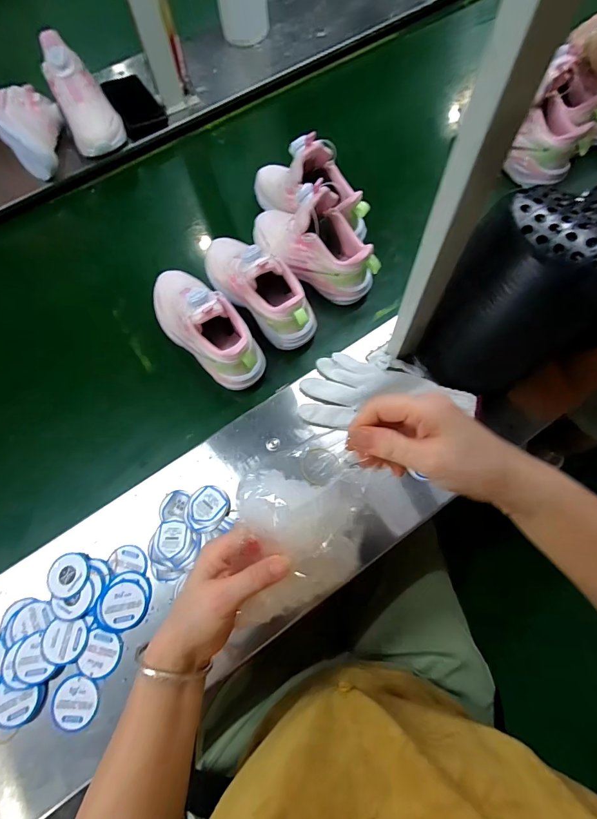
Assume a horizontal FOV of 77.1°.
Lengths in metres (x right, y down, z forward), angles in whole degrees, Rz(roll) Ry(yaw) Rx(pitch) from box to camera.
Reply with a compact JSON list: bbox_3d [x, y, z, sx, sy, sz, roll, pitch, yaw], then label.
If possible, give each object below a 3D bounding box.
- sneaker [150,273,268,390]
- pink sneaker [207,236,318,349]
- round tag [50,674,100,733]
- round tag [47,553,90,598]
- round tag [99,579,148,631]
[{"bbox_3d":[-0.135,-0.123,0.523,0.086,0.114,0.212,-38,72,-14],"label":"sneaker"},{"bbox_3d":[-0.059,-0.184,0.537,0.081,0.125,0.213,-38,72,-14],"label":"pink sneaker"},{"bbox_3d":[-0.231,0.303,0.388,0.047,0.004,0.046,0,68,0],"label":"round tag"},{"bbox_3d":[-0.264,0.190,0.431,0.044,0.005,0.045,0,68,0],"label":"round tag"},{"bbox_3d":[-0.195,0.217,0.418,0.050,0.006,0.048,-2,68,0],"label":"round tag"}]

